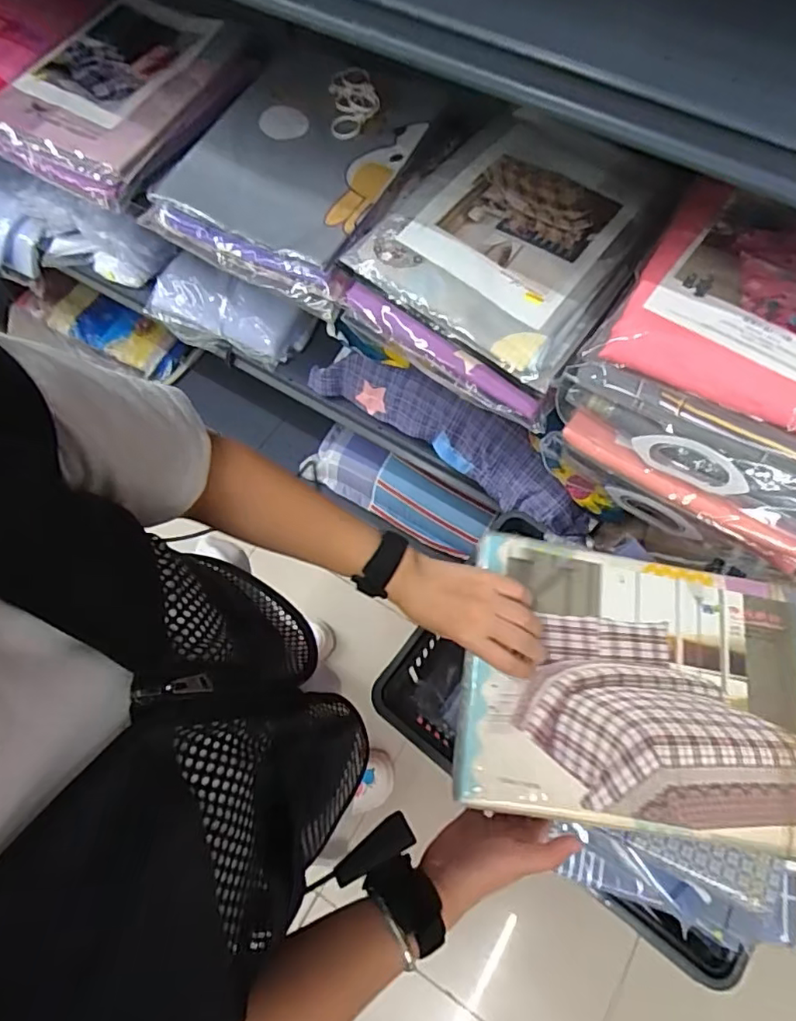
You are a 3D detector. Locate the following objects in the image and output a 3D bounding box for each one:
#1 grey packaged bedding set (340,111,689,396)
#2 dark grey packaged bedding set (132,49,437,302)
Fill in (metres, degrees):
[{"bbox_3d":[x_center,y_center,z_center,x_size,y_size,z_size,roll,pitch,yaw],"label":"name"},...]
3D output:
[{"bbox_3d":[0.155,-0.365,0.706,0.313,0.056,0.384,30,70,13],"label":"grey packaged bedding set"},{"bbox_3d":[-0.132,-0.502,0.800,0.281,0.093,0.371,26,69,11],"label":"dark grey packaged bedding set"}]

